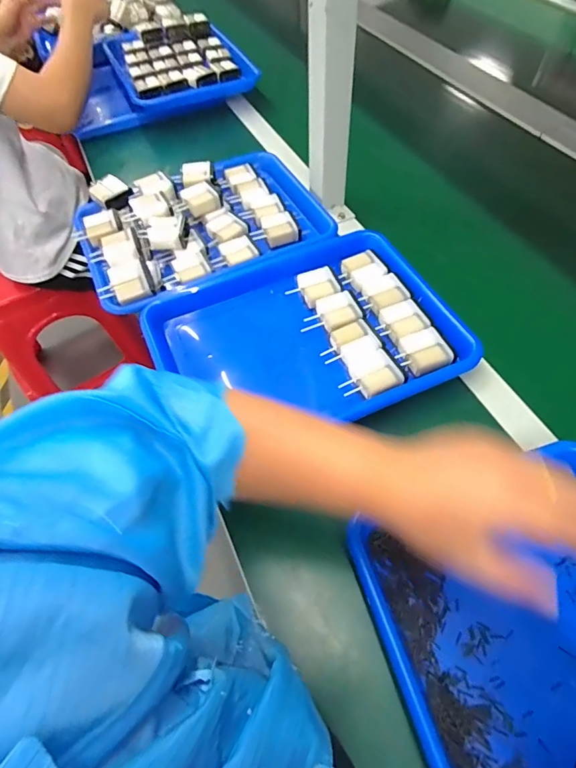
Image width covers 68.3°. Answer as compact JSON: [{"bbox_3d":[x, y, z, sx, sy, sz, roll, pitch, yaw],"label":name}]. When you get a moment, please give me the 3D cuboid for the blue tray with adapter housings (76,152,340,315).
[{"bbox_3d":[-0.123,-0.237,0.608,0.337,0.046,0.261,-25,59,-12],"label":"blue tray with adapter housings"}]

